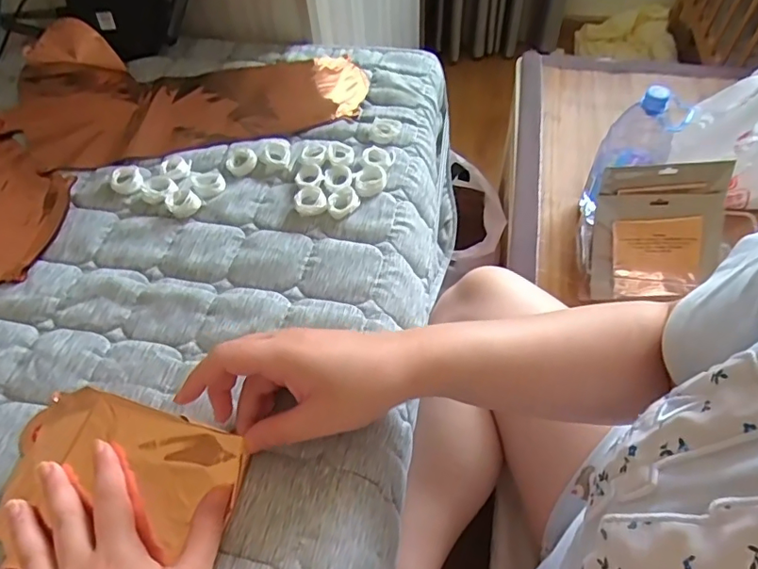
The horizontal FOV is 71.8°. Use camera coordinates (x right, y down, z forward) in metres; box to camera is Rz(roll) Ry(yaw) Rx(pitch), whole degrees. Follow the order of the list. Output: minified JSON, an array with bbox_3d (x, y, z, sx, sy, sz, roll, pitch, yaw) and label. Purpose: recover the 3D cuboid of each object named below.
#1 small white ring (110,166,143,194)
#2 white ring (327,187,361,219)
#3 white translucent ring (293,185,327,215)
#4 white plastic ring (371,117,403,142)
[{"bbox_3d":[-0.250,-0.104,0.520,0.029,0.012,0.035,-27,58,-15],"label":"small white ring"},{"bbox_3d":[-0.033,-0.077,0.487,0.031,0.009,0.030,-1,55,2],"label":"white ring"},{"bbox_3d":[-0.064,-0.078,0.488,0.029,0.015,0.031,-1,55,2],"label":"white translucent ring"},{"bbox_3d":[0.007,-0.159,0.542,0.030,0.009,0.032,-1,55,2],"label":"white plastic ring"}]

